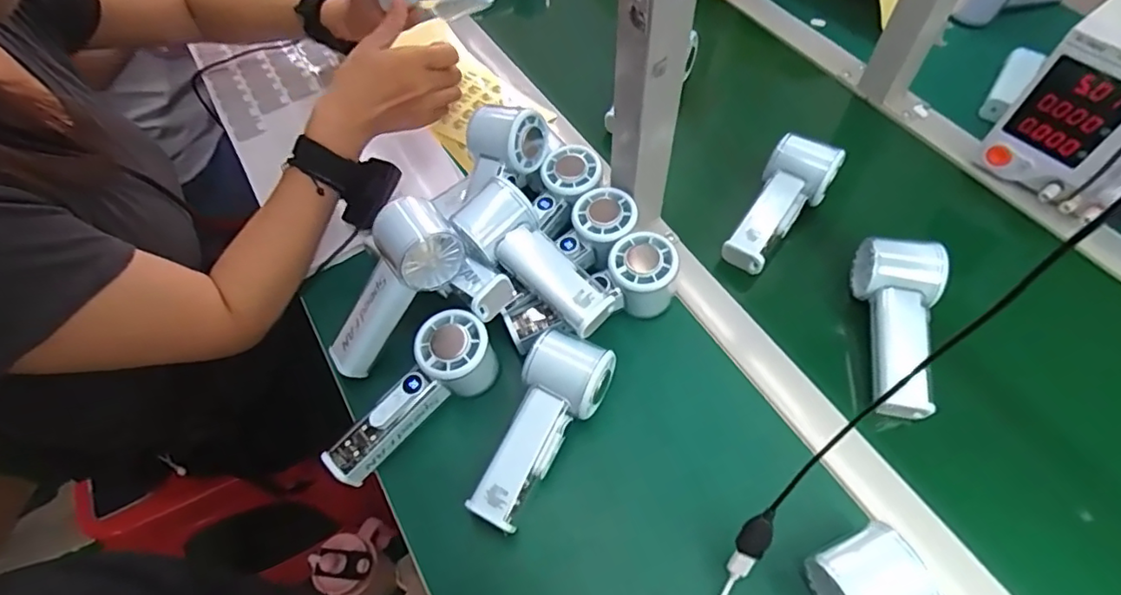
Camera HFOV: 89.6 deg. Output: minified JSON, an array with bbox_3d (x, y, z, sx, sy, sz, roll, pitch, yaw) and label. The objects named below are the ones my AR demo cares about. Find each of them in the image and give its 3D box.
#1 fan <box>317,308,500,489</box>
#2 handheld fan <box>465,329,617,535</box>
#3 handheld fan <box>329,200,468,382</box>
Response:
[{"bbox_3d":[-0.113,0.080,0.449,0.049,0.056,0.150,40,82,23],"label":"fan"},{"bbox_3d":[-0.016,0.101,0.430,0.059,0.061,0.146,24,62,17],"label":"handheld fan"},{"bbox_3d":[-0.143,-0.006,0.457,0.062,0.054,0.152,44,107,25],"label":"handheld fan"}]

